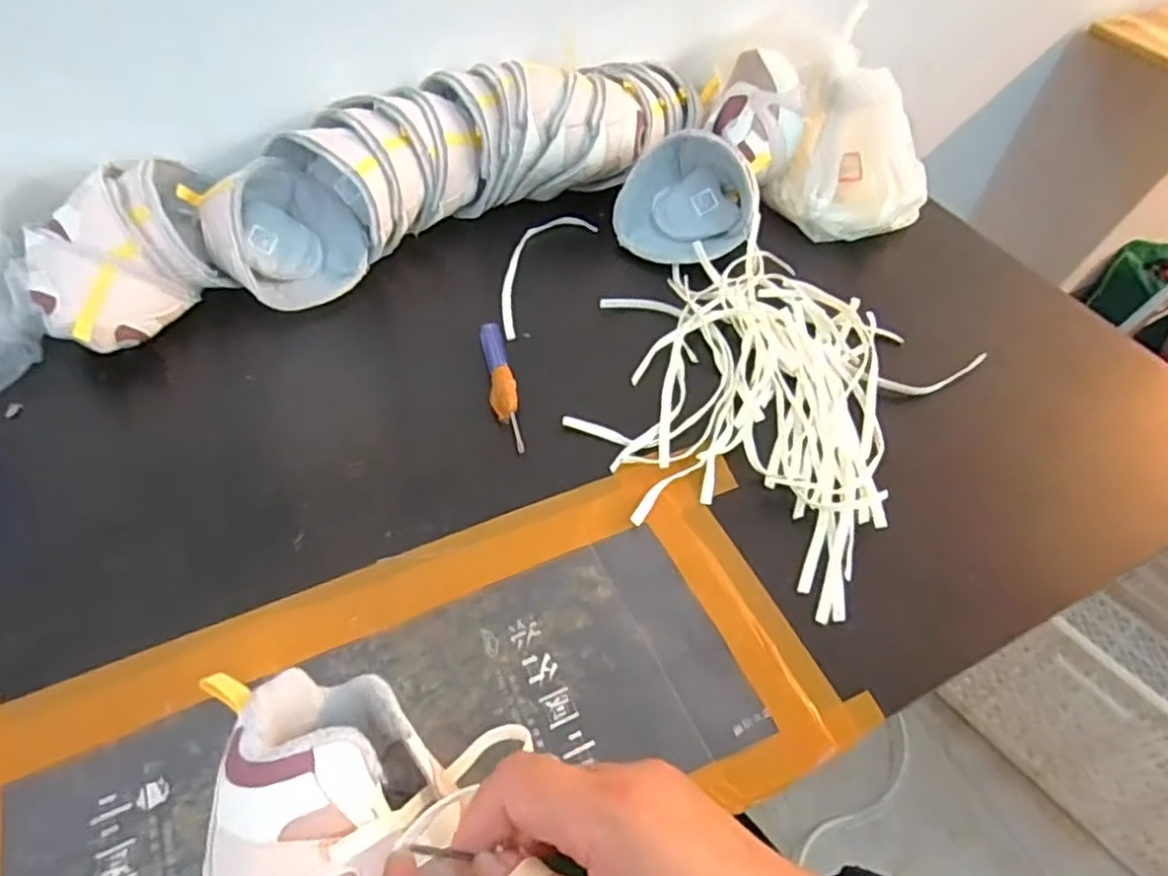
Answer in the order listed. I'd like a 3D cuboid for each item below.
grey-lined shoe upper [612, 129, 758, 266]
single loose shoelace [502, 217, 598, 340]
[{"bbox_3d":[0.089,-0.208,0.603,0.119,0.071,0.103,6,52,2],"label":"grey-lined shoe upper"},{"bbox_3d":[-0.047,-0.144,0.597,0.056,0.012,0.160,23,56,12],"label":"single loose shoelace"}]

